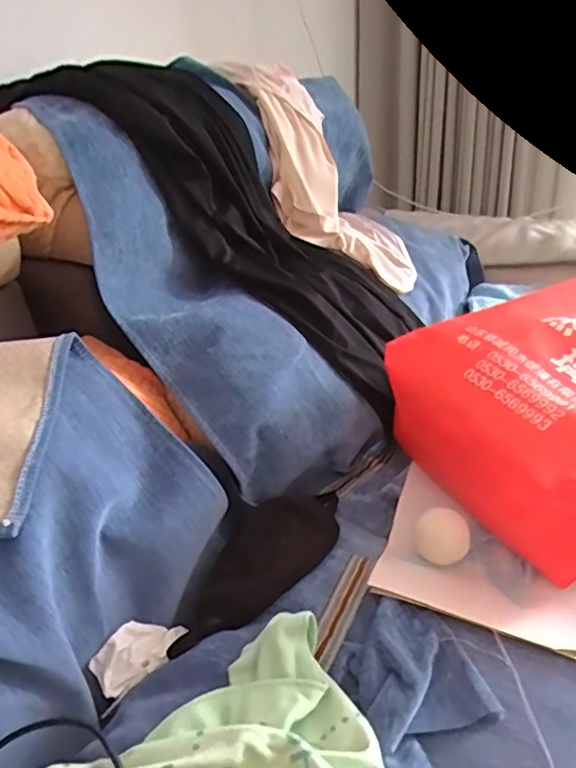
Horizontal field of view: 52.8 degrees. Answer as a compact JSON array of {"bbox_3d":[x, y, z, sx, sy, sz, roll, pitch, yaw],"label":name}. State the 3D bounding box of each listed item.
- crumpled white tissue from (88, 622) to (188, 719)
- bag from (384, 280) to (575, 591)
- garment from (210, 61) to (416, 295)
[{"bbox_3d":[-0.137,0.249,0.540,0.089,0.033,0.042,-24,33,-34],"label":"crumpled white tissue"},{"bbox_3d":[0.337,0.021,0.650,0.359,0.158,0.312,-15,29,-19],"label":"bag"},{"bbox_3d":[0.059,-0.366,1.031,0.215,0.511,0.103,-28,-5,-38],"label":"garment"}]

